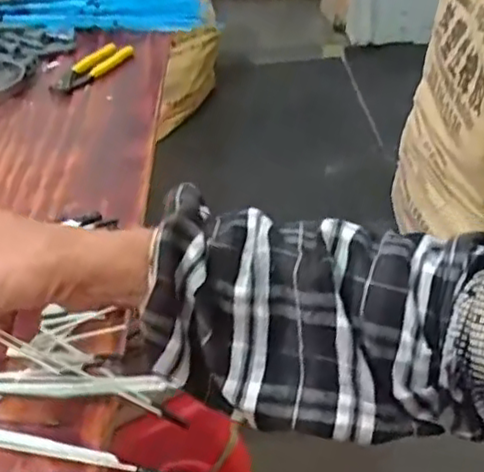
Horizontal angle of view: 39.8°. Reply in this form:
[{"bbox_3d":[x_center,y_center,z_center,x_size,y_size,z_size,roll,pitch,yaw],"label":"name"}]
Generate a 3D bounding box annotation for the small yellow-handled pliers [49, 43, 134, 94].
[{"bbox_3d":[-0.217,-0.246,0.971,0.060,0.019,0.156,12,39,21],"label":"small yellow-handled pliers"}]

